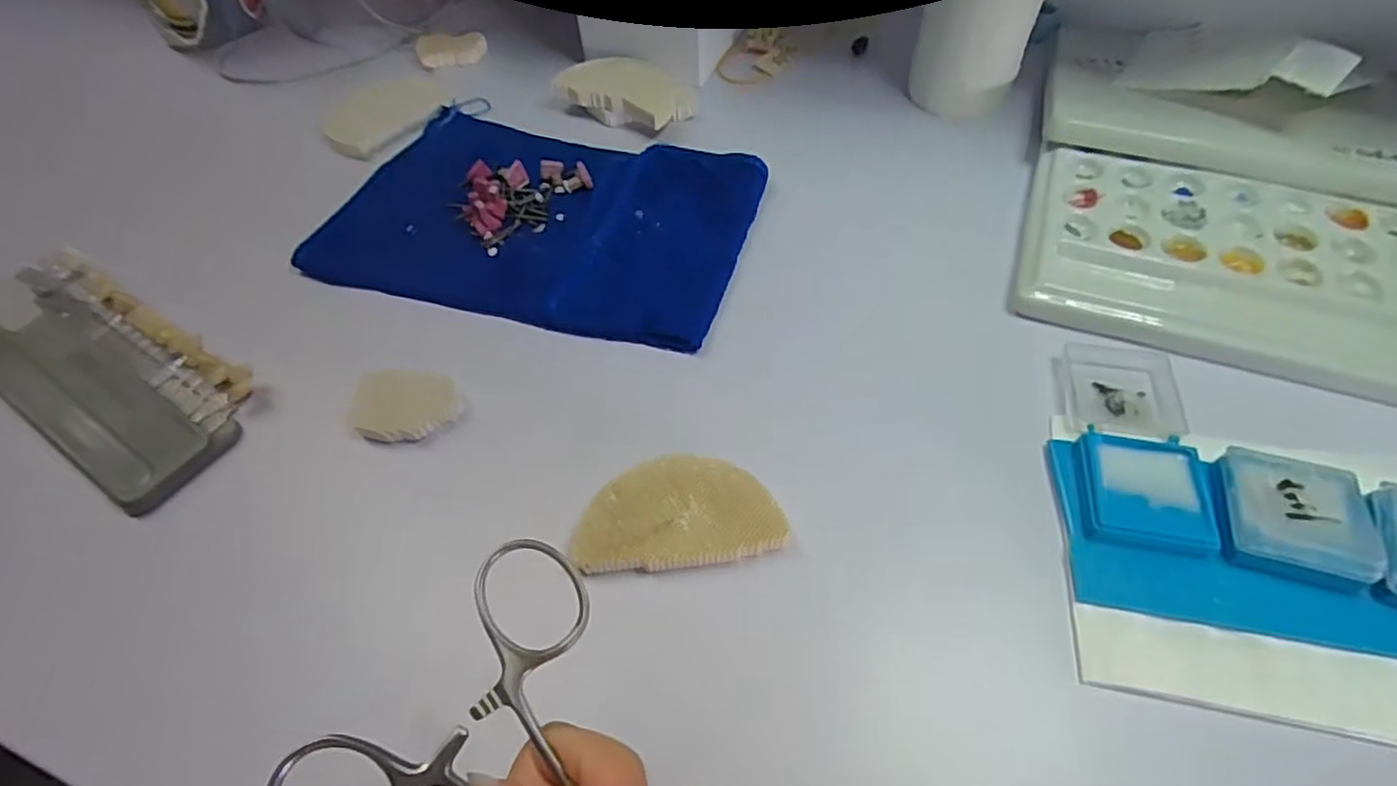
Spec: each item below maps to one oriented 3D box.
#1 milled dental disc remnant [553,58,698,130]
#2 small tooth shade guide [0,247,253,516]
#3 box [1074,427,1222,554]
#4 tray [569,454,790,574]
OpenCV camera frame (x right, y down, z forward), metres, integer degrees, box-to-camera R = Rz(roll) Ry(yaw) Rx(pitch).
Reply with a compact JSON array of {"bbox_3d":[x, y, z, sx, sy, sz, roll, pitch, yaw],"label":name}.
[{"bbox_3d":[-0.044,-0.184,0.406,0.077,0.022,0.039,26,59,19],"label":"milled dental disc remnant"},{"bbox_3d":[-0.273,-0.013,0.305,0.175,0.016,0.067,28,59,20],"label":"small tooth shade guide"},{"bbox_3d":[0.163,0.035,0.245,0.042,0.007,0.043,8,54,8],"label":"box"},{"bbox_3d":[-0.008,0.044,0.249,0.074,0.009,0.041,-7,54,-3],"label":"tray"}]

